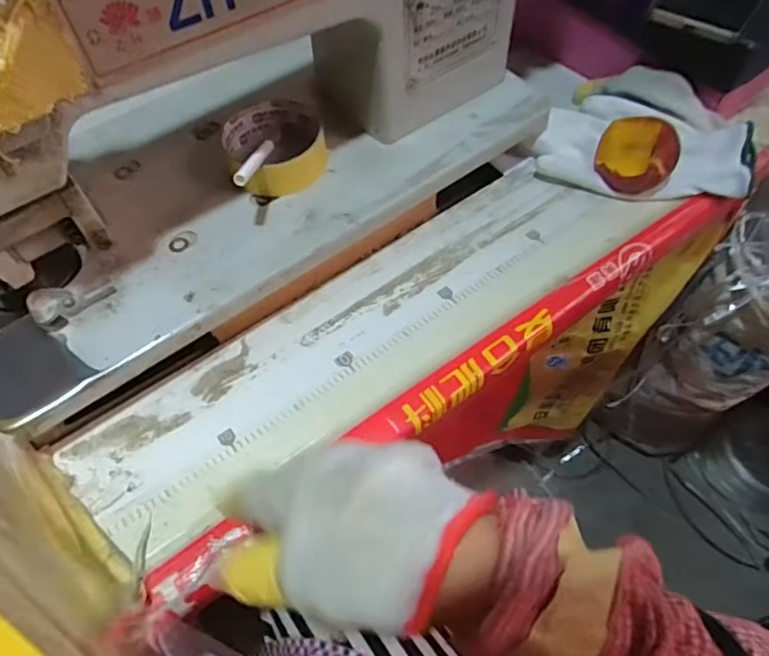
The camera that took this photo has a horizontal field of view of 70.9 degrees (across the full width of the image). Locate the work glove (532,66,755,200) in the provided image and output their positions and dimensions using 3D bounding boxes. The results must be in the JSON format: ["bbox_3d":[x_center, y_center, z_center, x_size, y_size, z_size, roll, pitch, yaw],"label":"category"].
[{"bbox_3d":[0.239,-0.168,0.490,0.173,0.061,0.129,34,65,19],"label":"work glove"}]

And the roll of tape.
[{"bbox_3d":[-0.088,-0.148,0.438,0.076,0.026,0.082,0,59,0],"label":"roll of tape"}]

